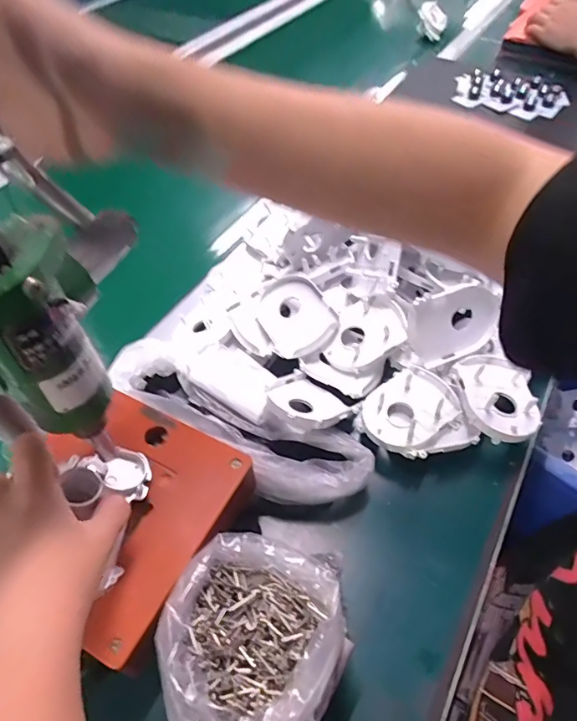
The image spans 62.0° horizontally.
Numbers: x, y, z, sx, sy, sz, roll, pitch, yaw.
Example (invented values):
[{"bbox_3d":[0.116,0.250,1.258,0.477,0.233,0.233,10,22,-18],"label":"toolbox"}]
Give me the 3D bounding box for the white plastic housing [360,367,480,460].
[{"bbox_3d":[0.110,0.048,0.424,0.083,0.018,0.082,-1,51,1],"label":"white plastic housing"}]

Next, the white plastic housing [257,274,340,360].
[{"bbox_3d":[0.006,-0.044,0.484,0.067,0.023,0.083,-40,63,1],"label":"white plastic housing"}]

